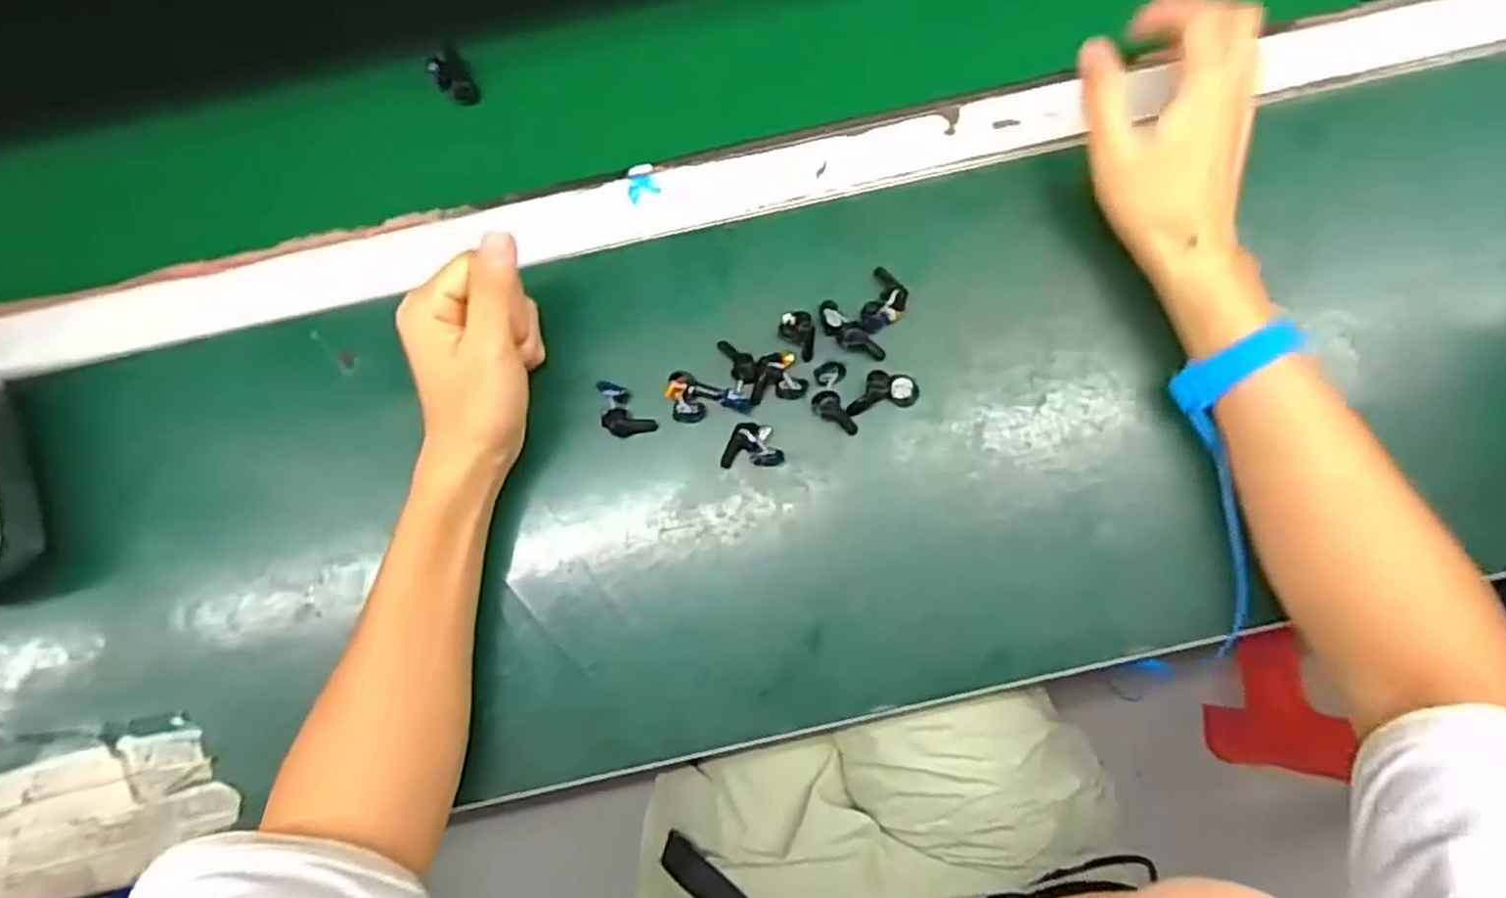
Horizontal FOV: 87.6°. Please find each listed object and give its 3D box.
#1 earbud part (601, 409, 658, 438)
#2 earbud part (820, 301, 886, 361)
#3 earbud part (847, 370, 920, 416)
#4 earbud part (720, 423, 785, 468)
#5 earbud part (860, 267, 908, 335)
[{"bbox_3d":[-0.073,-0.014,0.459,0.035,0.009,0.015,11,78,-36],"label":"earbud part"},{"bbox_3d":[0.057,-0.067,0.458,0.046,0.008,0.016,41,84,8],"label":"earbud part"},{"bbox_3d":[0.075,-0.034,0.452,0.041,0.014,0.020,-9,80,1],"label":"earbud part"},{"bbox_3d":[0.000,-0.002,0.450,0.035,0.016,0.024,0,80,2],"label":"earbud part"},{"bbox_3d":[0.078,-0.088,0.459,0.023,0.014,0.042,17,82,5],"label":"earbud part"}]

